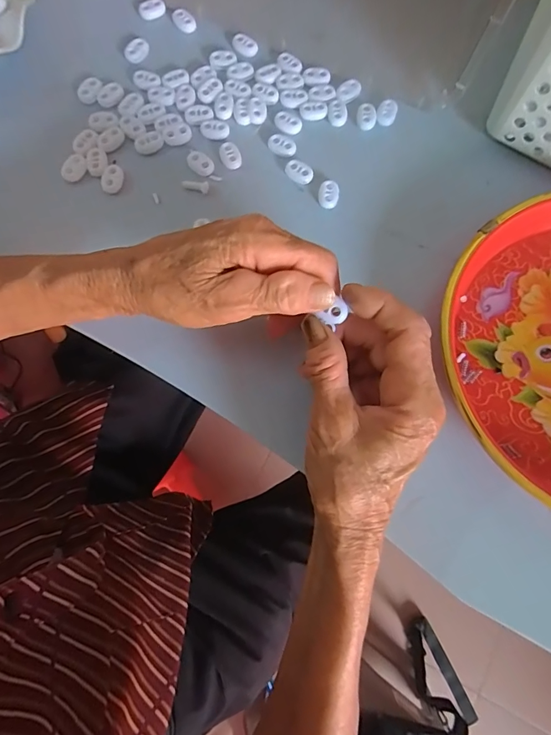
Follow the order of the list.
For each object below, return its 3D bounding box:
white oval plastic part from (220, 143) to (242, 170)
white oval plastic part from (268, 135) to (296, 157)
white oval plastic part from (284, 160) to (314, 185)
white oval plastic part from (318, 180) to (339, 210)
[{"bbox_3d":[-0.035,-0.162,0.320,0.015,0.006,0.020,-14,78,-3],"label":"white oval plastic part"},{"bbox_3d":[0.005,-0.172,0.322,0.022,0.004,0.017,21,78,5],"label":"white oval plastic part"},{"bbox_3d":[0.018,-0.149,0.317,0.022,0.004,0.017,38,80,8],"label":"white oval plastic part"},{"bbox_3d":[0.040,-0.130,0.313,0.015,0.006,0.021,3,77,1],"label":"white oval plastic part"}]

